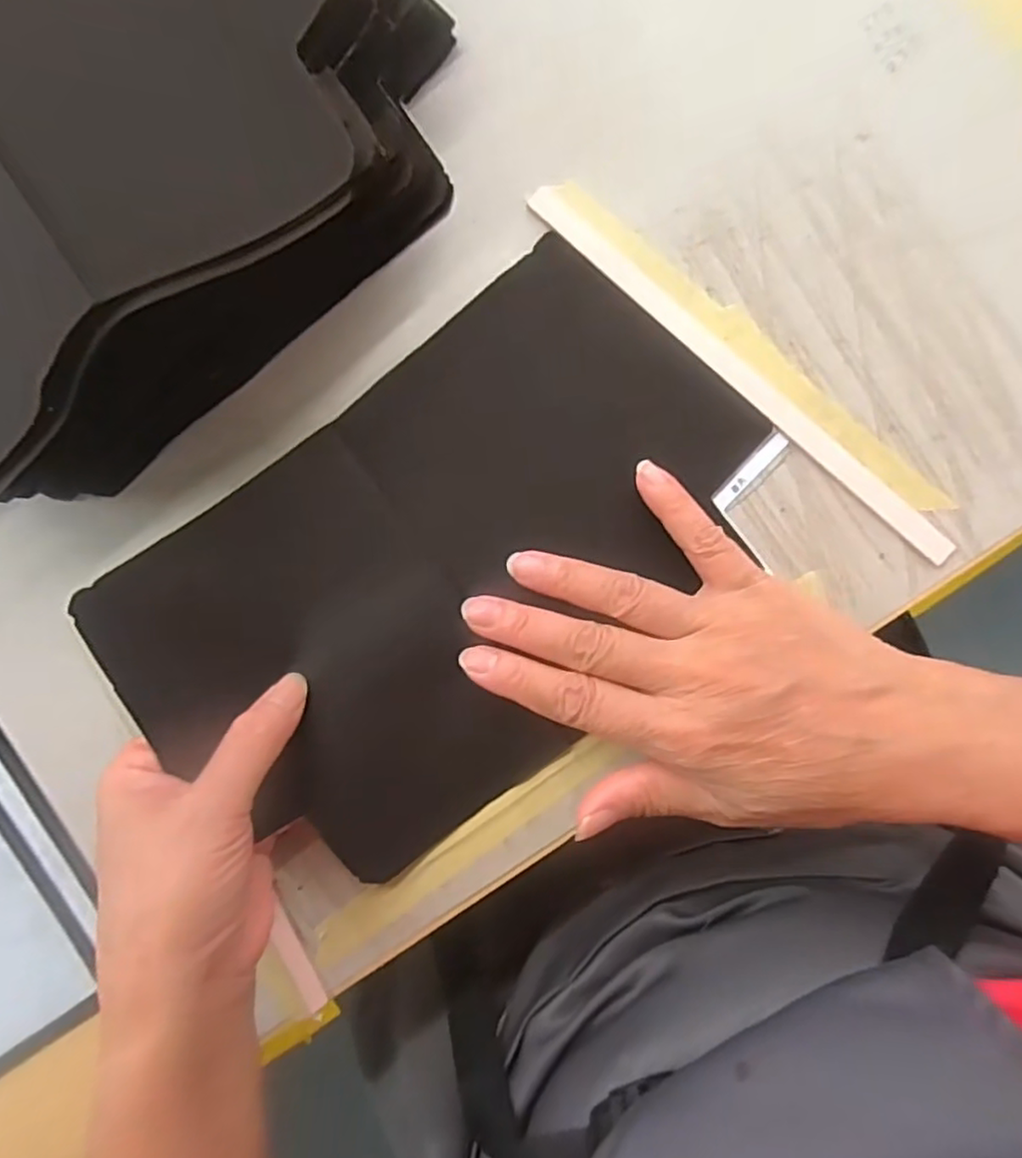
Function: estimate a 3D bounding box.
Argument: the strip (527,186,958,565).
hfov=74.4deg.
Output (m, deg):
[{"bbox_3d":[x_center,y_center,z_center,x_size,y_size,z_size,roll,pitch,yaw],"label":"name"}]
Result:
[{"bbox_3d":[0.090,-0.084,0.271,0.215,0.004,0.014,45,97,5],"label":"strip"}]

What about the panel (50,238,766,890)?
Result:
[{"bbox_3d":[-0.030,0.000,0.283,0.272,0.027,0.173,-37,86,7],"label":"panel"}]

